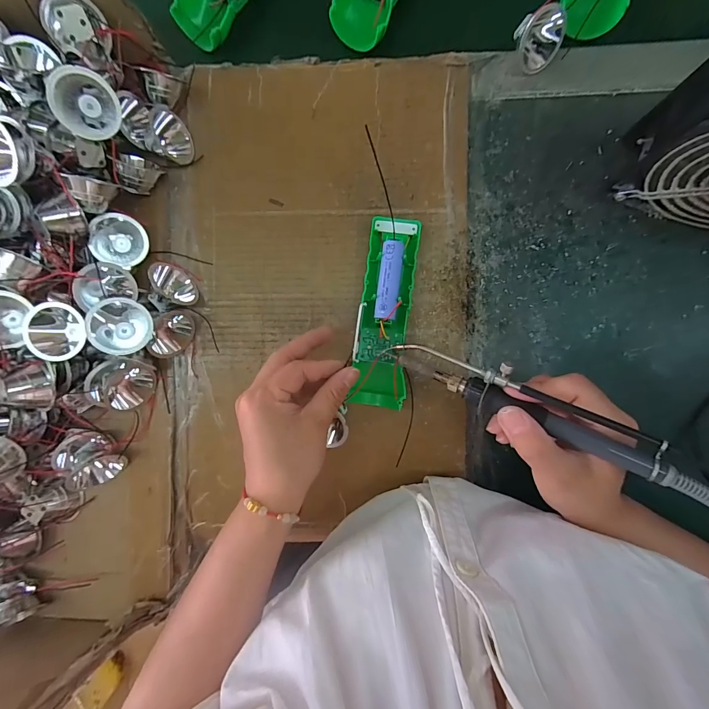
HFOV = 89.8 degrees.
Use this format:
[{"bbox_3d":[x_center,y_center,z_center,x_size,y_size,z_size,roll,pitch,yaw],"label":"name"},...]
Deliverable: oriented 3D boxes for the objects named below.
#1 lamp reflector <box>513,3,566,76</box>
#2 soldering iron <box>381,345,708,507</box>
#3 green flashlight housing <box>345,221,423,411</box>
[{"bbox_3d":[0.153,-0.258,0.290,0.038,0.019,0.036,-34,131,22],"label":"lamp reflector"},{"bbox_3d":[0.113,0.034,0.224,0.198,0.016,0.029,27,94,23],"label":"soldering iron"},{"bbox_3d":[0.026,-0.035,0.297,0.043,0.020,0.158,7,90,2],"label":"green flashlight housing"}]

